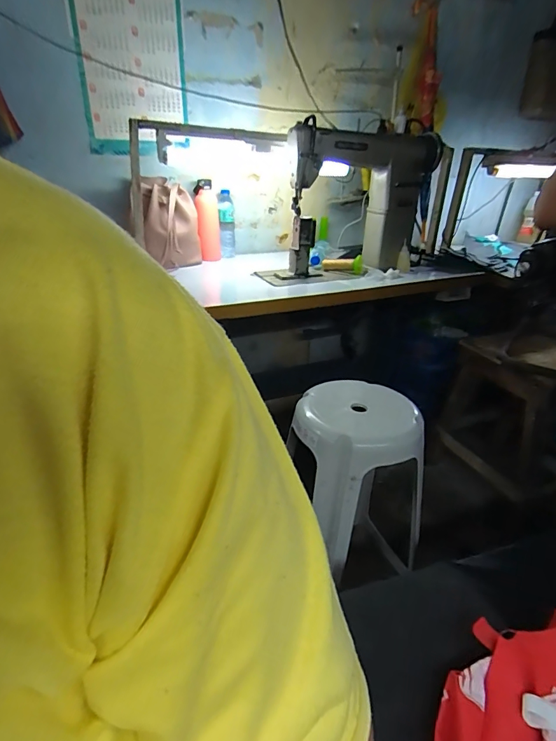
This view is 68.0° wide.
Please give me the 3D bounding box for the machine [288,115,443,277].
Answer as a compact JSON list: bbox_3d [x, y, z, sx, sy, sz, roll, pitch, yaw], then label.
[{"bbox_3d":[0.271,-0.533,1.309,0.474,0.402,0.172,-11,28,-22],"label":"machine"}]

